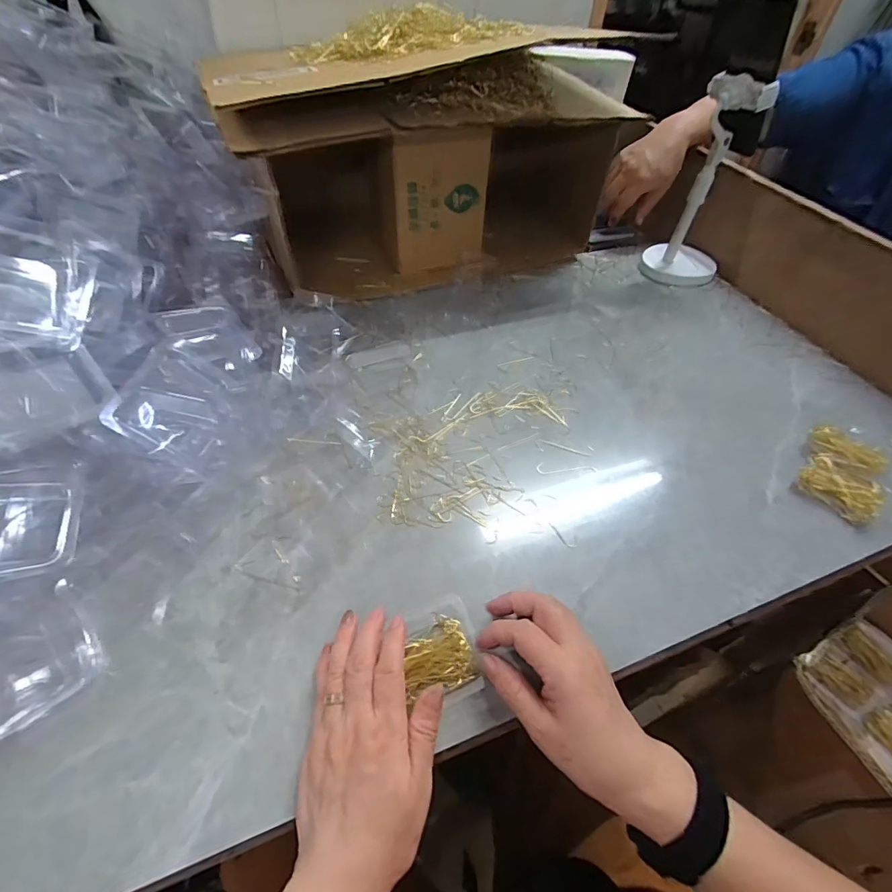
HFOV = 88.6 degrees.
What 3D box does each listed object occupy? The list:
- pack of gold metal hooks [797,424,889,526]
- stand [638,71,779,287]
[{"bbox_3d":[0.414,0.027,0.477,0.069,0.027,0.095,31,54,21],"label":"pack of gold metal hooks"},{"bbox_3d":[0.401,-0.386,0.687,0.120,0.258,0.108,26,52,17],"label":"stand"}]

